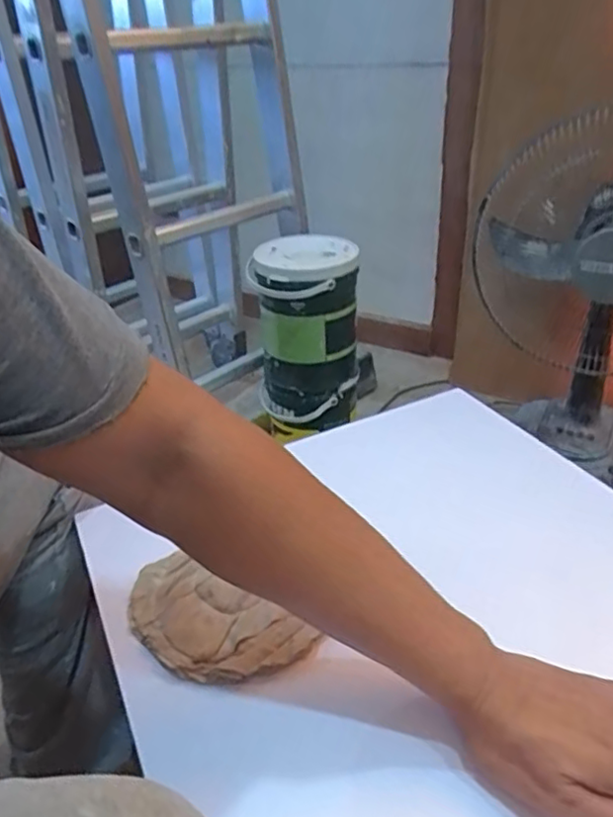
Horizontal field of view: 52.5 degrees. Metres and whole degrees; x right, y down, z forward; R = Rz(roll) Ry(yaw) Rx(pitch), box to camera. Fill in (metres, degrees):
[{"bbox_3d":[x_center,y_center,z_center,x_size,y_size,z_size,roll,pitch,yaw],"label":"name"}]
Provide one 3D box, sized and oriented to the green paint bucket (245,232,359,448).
[{"bbox_3d":[0.001,-0.141,1.087,0.176,0.268,0.164,5,32,14],"label":"green paint bucket"}]

